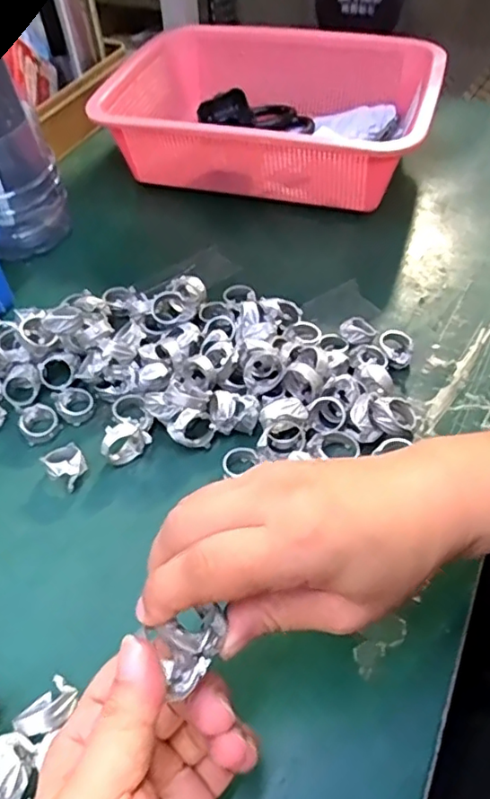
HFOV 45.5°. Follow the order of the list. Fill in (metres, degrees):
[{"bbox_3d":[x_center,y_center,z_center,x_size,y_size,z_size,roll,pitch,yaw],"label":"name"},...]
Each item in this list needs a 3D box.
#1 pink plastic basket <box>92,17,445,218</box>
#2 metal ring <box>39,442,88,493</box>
[{"bbox_3d":[0.032,-0.275,0.570,0.284,0.093,0.205,12,52,14],"label":"pink plastic basket"},{"bbox_3d":[-0.111,0.041,0.366,0.023,0.016,0.024,-2,50,2],"label":"metal ring"}]

